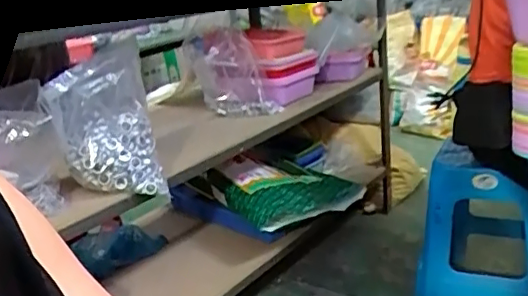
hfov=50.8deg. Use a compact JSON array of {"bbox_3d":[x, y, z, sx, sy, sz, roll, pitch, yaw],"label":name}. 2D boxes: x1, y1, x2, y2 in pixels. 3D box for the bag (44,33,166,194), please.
[{"bbox_3d":[-0.316,-0.042,1.148,0.211,0.308,0.060,-22,10,-39],"label":"bag"}]

